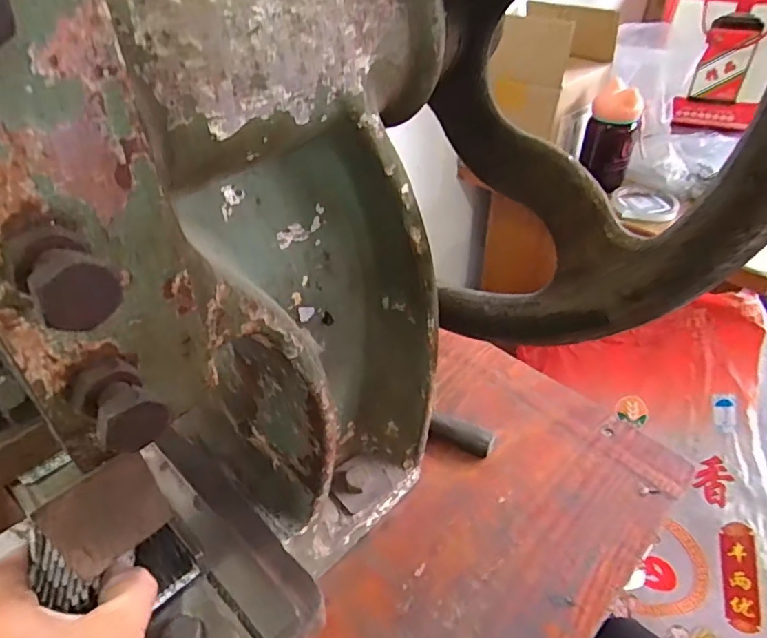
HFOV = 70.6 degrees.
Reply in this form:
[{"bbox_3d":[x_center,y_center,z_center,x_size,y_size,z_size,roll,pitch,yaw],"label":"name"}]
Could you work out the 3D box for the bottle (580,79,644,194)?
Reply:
[{"bbox_3d":[0.332,-0.265,0.792,0.069,0.138,0.049,15,43,19],"label":"bottle"}]

